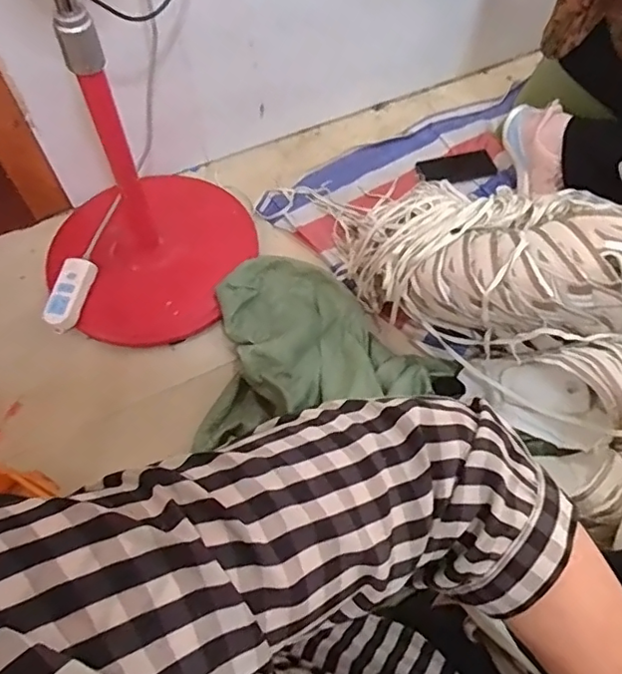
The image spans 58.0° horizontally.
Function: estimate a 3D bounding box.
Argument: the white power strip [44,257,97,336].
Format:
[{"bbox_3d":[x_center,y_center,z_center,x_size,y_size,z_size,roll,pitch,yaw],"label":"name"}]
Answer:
[{"bbox_3d":[-0.461,-0.082,1.072,0.063,0.034,0.141,7,60,5],"label":"white power strip"}]

